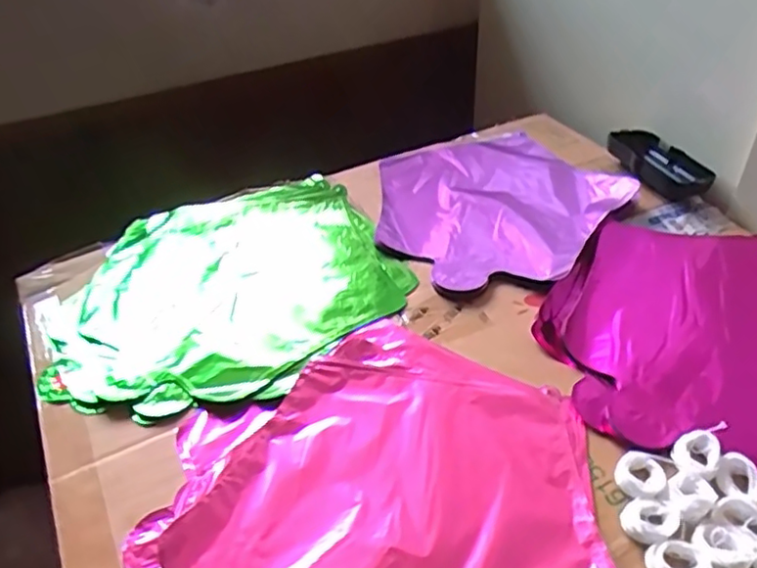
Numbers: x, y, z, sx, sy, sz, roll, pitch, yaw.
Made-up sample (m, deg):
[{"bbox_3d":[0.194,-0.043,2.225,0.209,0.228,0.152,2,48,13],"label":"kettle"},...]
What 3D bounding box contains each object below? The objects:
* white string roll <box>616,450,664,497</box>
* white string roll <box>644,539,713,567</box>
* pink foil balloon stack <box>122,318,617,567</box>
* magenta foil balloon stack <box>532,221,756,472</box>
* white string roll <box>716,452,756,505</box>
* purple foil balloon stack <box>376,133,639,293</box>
[{"bbox_3d":[0.148,0.108,0.359,0.028,0.007,0.026,-2,41,1],"label":"white string roll"},{"bbox_3d":[0.154,0.143,0.327,0.030,0.009,0.022,-13,42,-12],"label":"white string roll"},{"bbox_3d":[-0.001,0.126,0.360,0.254,0.011,0.244,-17,43,-16],"label":"pink foil balloon stack"},{"bbox_3d":[0.242,0.027,0.459,0.262,0.023,0.224,-21,44,-19],"label":"magenta foil balloon stack"},{"bbox_3d":[0.202,0.108,0.354,0.024,0.010,0.024,12,43,17],"label":"white string roll"},{"bbox_3d":[0.103,-0.072,0.593,0.229,0.031,0.241,-22,41,-25],"label":"purple foil balloon stack"}]

